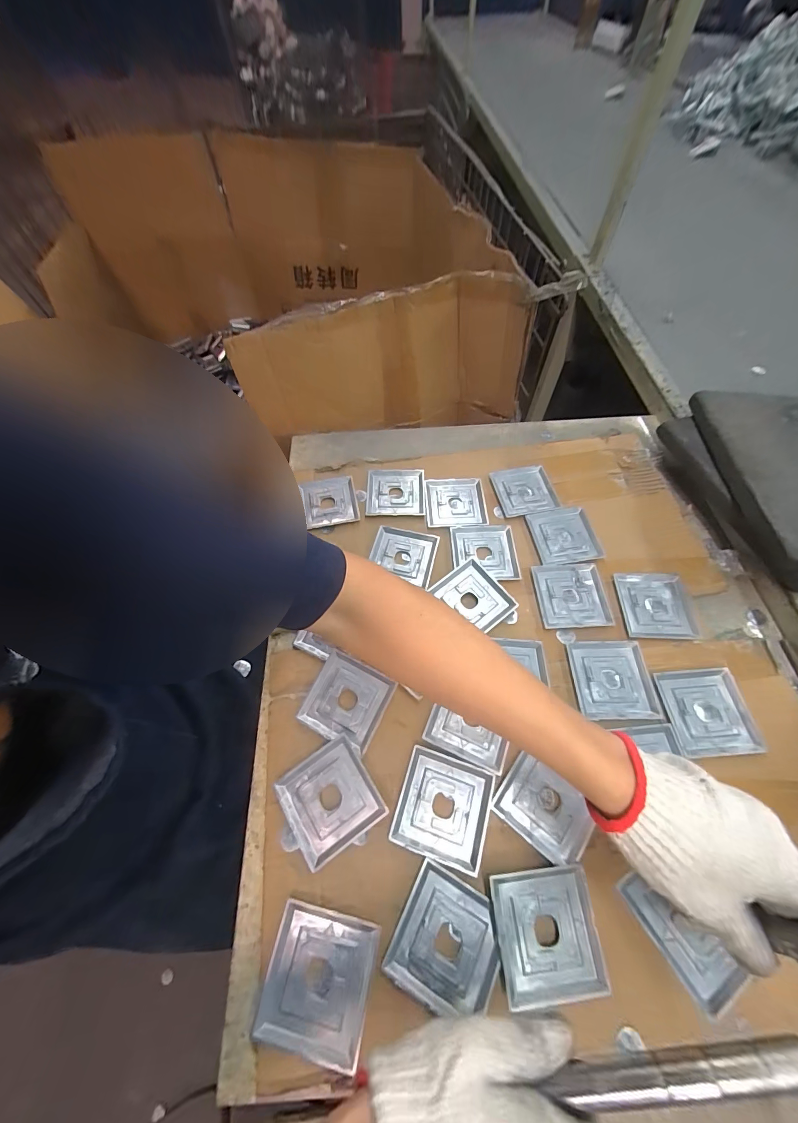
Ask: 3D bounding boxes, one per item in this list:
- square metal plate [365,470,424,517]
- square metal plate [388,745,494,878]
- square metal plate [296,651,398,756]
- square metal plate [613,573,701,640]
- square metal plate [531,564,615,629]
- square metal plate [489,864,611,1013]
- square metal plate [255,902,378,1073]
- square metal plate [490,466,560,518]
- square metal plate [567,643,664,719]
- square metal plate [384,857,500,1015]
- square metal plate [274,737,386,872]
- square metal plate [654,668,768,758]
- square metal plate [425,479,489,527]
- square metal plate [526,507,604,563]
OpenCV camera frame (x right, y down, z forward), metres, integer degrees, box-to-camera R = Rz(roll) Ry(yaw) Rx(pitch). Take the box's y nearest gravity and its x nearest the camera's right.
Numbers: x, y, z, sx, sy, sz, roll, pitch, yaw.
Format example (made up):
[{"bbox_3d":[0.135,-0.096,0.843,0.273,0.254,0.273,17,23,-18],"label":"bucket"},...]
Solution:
[{"bbox_3d":[-0.005,-0.113,0.593,0.092,0.006,0.094,0,60,2],"label":"square metal plate"},{"bbox_3d":[0.046,0.256,0.387,0.092,0.005,0.093,16,62,11],"label":"square metal plate"},{"bbox_3d":[-0.063,0.165,0.439,0.092,0.010,0.085,24,64,15],"label":"square metal plate"},{"bbox_3d":[0.340,0.058,0.491,0.089,0.006,0.090,0,60,3],"label":"square metal plate"},{"bbox_3d":[0.233,0.046,0.502,0.088,0.005,0.090,-3,60,0],"label":"square metal plate"},{"bbox_3d":[0.132,0.331,0.330,0.088,0.011,0.088,-6,60,-1],"label":"square metal plate"},{"bbox_3d":[-0.069,0.362,0.322,0.090,0.006,0.088,9,61,7],"label":"square metal plate"},{"bbox_3d":[0.202,-0.115,0.593,0.089,0.004,0.091,-11,60,-4],"label":"square metal plate"},{"bbox_3d":[0.256,0.140,0.444,0.090,0.004,0.090,-1,60,2],"label":"square metal plate"},{"bbox_3d":[0.044,0.340,0.331,0.086,0.004,0.087,25,64,16],"label":"square metal plate"},{"bbox_3d":[-0.073,0.249,0.391,0.090,0.009,0.090,-31,64,-15],"label":"square metal plate"},{"bbox_3d":[0.358,0.173,0.430,0.095,0.005,0.091,-4,60,0],"label":"square metal plate"},{"bbox_3d":[0.088,-0.092,0.586,0.090,0.015,0.089,-3,60,1],"label":"square metal plate"},{"bbox_3d":[0.243,-0.039,0.547,0.089,0.005,0.089,-8,60,-2],"label":"square metal plate"}]

